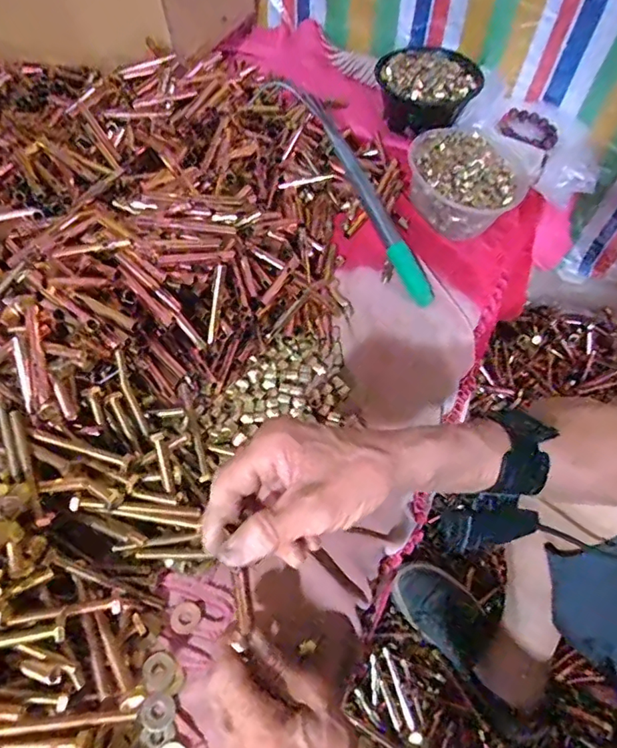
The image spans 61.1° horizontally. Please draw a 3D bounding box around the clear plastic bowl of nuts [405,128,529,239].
[{"bbox_3d":[0.217,-0.268,0.720,0.162,0.070,0.161,2,57,-4],"label":"clear plastic bowl of nuts"}]

